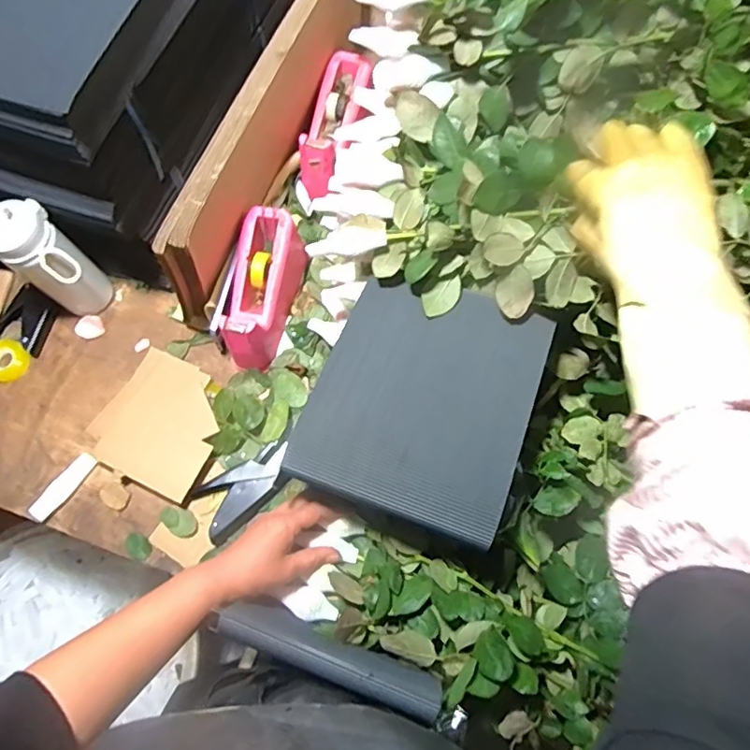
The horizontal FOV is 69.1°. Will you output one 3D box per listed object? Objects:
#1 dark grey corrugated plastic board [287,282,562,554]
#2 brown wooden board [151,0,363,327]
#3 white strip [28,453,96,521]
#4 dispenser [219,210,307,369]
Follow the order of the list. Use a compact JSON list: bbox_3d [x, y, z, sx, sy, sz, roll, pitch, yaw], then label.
[{"bbox_3d":[0.051,0.021,0.550,0.207,0.029,0.245,20,73,9],"label":"dark grey corrugated plastic board"},{"bbox_3d":[-0.136,-0.337,0.746,0.034,0.199,0.543,22,76,6],"label":"brown wooden board"},{"bbox_3d":[-0.403,0.143,0.705,0.027,0.015,0.098,35,75,13],"label":"white strip"},{"bbox_3d":[-0.155,-0.116,0.738,0.073,0.087,0.201,13,72,7],"label":"dispenser"}]

